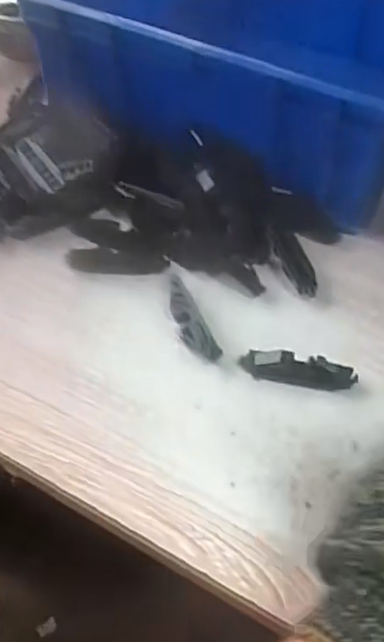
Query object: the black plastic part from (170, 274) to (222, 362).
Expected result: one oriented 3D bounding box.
[{"bbox_3d":[-0.003,-0.003,0.471,0.019,0.014,0.082,-20,58,-13],"label":"black plastic part"}]

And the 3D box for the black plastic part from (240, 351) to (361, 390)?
[{"bbox_3d":[0.076,0.035,0.445,0.079,0.015,0.019,10,57,7],"label":"black plastic part"}]

